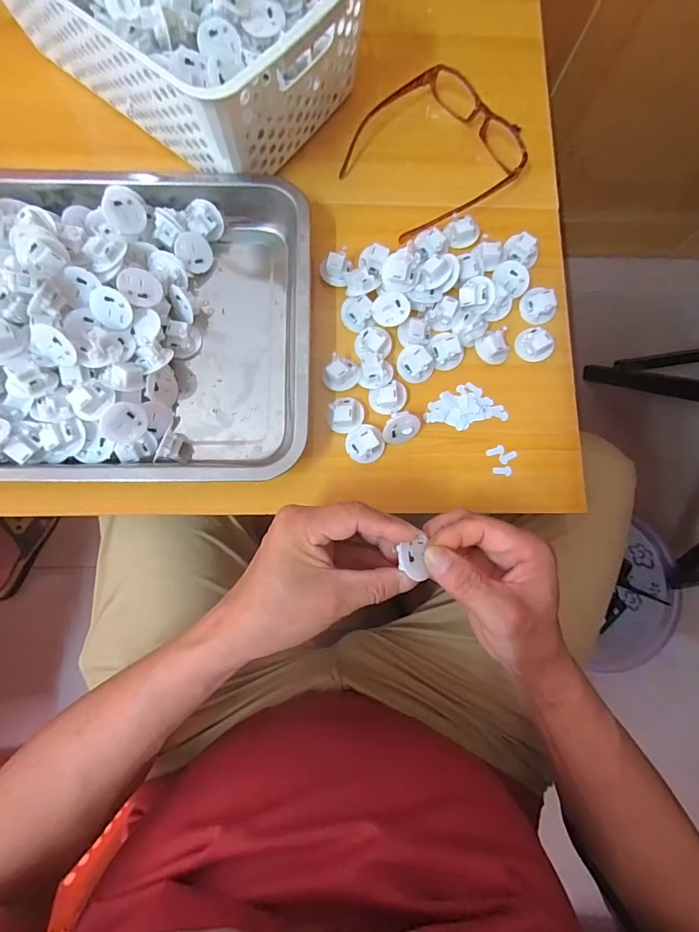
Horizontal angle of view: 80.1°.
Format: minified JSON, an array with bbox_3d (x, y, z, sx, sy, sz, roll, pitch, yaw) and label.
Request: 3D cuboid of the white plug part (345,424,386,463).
[{"bbox_3d":[0.014,-0.019,0.353,0.031,0.018,0.032,0,82,-2],"label":"white plug part"}]

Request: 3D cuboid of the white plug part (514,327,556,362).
[{"bbox_3d":[0.165,-0.108,0.370,0.025,0.020,0.032,-41,85,-7],"label":"white plug part"}]

